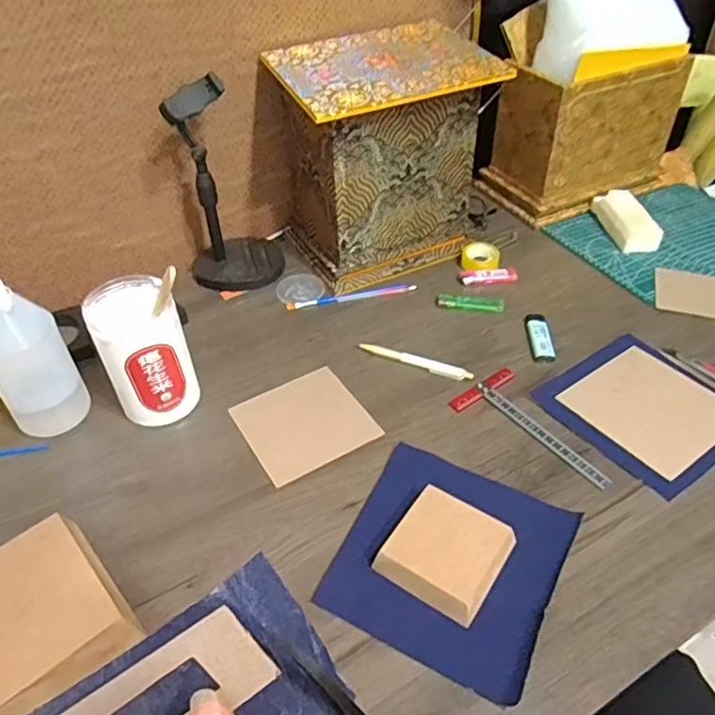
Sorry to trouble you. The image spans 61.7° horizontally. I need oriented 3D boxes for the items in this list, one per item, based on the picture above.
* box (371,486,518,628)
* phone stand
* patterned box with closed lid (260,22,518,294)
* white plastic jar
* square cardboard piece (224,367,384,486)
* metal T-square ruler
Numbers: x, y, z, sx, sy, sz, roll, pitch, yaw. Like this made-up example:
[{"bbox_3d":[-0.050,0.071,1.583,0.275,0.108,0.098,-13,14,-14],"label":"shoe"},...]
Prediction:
[{"bbox_3d":[0.076,0.164,0.507,0.089,0.026,0.088,26,50,27],"label":"box"},{"bbox_3d":[-0.173,-0.220,0.765,0.119,0.249,0.113,-15,44,-13],"label":"phone stand"},{"bbox_3d":[0.033,-0.259,0.792,0.243,0.256,0.195,-16,45,-14],"label":"patterned box with closed lid"},{"bbox_3d":[-0.218,-0.010,0.610,0.081,0.159,0.082,-1,43,1],"label":"white plastic jar"},{"bbox_3d":[-0.056,0.067,0.637,0.124,0.004,0.120,-24,47,-21],"label":"square cardboard piece"},{"bbox_3d":[0.182,0.076,0.613,0.085,0.004,0.169,-26,48,-23],"label":"metal T-square ruler"}]

